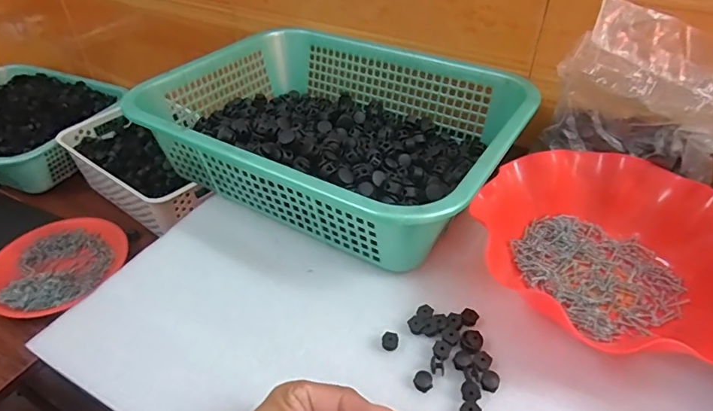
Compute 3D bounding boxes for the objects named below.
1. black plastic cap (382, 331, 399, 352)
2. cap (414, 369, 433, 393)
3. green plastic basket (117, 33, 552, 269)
[{"bbox_3d":[0.027,0.108,0.375,0.013,0.008,0.015,3,42,5],"label":"black plastic cap"},{"bbox_3d":[0.051,0.131,0.352,0.014,0.008,0.015,-1,42,1],"label":"cap"},{"bbox_3d":[-0.024,-0.093,0.530,0.385,0.091,0.291,20,46,22],"label":"green plastic basket"}]

